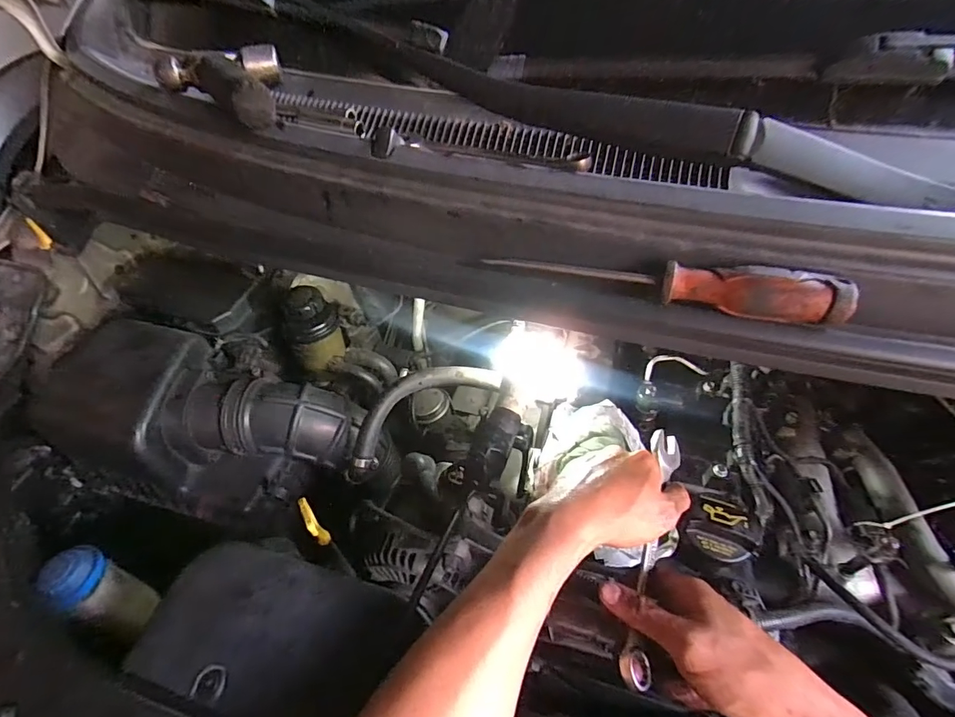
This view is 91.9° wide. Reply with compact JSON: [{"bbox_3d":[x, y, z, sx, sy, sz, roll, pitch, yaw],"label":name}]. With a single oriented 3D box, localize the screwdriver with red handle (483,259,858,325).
[{"bbox_3d":[0.121,-0.053,0.297,0.205,0.029,0.023,15,53,15],"label":"screwdriver with red handle"}]

